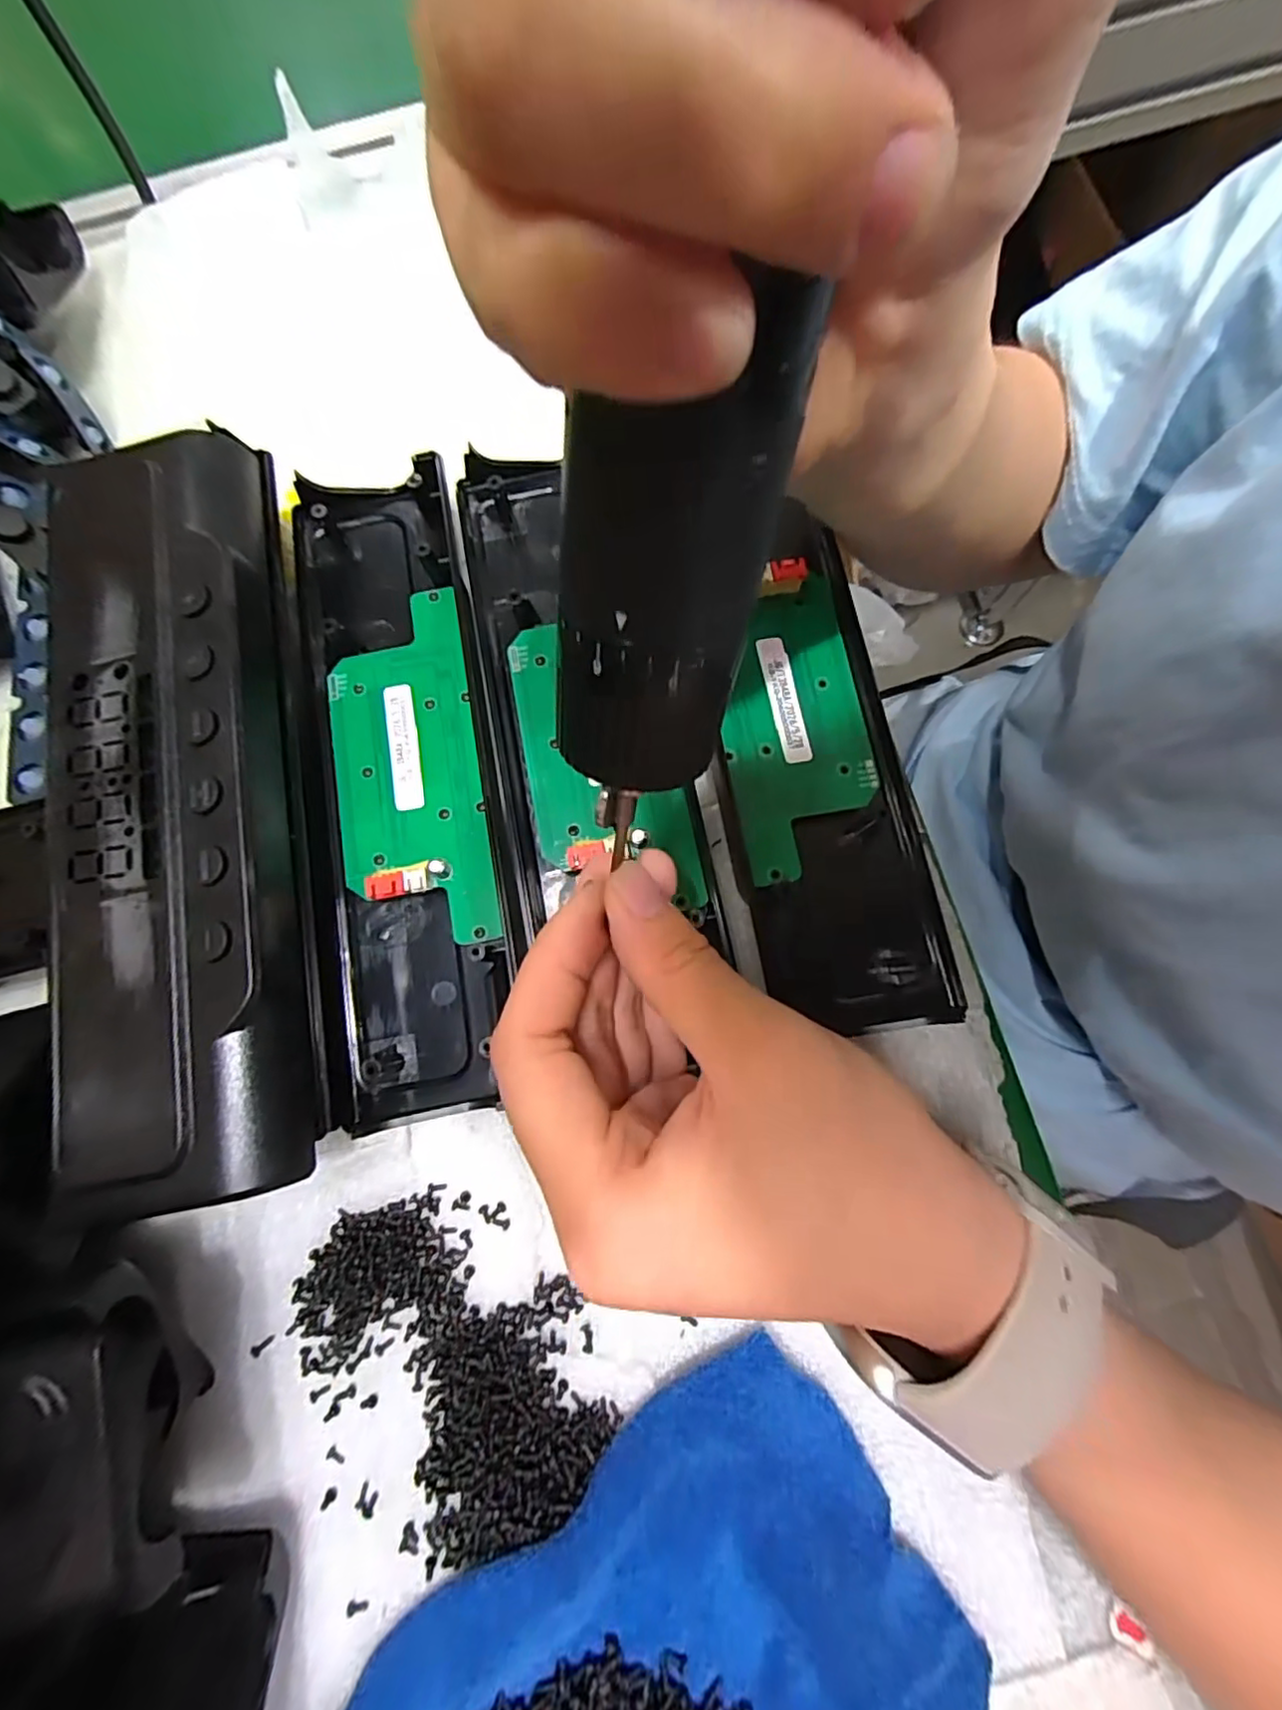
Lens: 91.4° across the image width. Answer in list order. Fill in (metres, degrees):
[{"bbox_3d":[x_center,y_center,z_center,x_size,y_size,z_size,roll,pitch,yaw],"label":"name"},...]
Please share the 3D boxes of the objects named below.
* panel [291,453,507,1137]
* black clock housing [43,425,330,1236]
[{"bbox_3d":[-0.090,-0.033,0.235,0.064,0.017,0.244,-11,76,0],"label":"panel"},{"bbox_3d":[-0.140,-0.021,0.209,0.076,0.054,0.244,-12,76,0],"label":"black clock housing"}]

